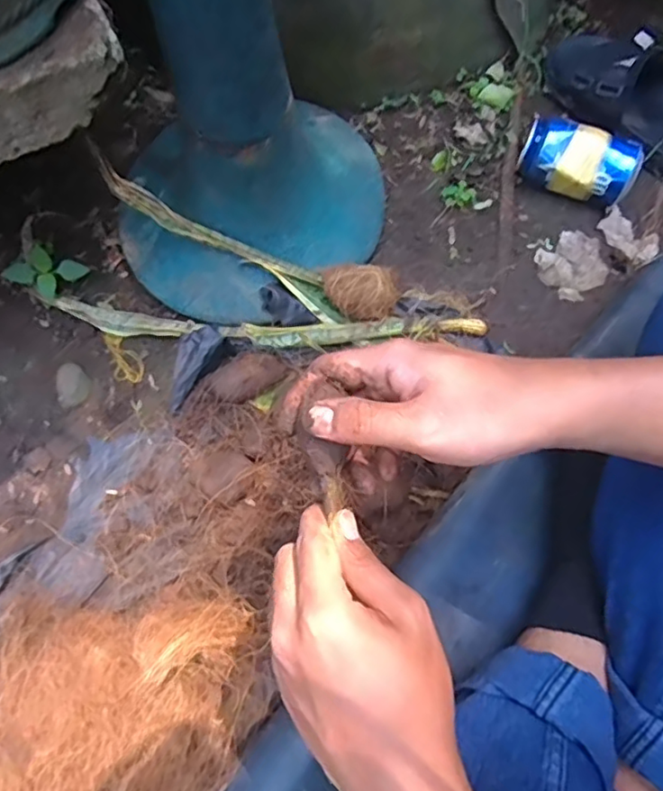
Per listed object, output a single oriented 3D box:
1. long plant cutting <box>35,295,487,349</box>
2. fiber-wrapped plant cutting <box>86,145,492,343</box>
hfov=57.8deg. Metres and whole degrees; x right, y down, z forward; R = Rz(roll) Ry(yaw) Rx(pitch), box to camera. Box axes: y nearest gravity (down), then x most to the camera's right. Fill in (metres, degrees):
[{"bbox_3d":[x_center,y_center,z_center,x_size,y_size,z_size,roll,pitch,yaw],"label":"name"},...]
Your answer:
[{"bbox_3d":[-0.070,-0.071,0.603,0.437,0.037,0.042,3,71,4],"label":"long plant cutting"},{"bbox_3d":[-0.037,-0.130,0.583,0.399,0.054,0.066,22,73,-7],"label":"fiber-wrapped plant cutting"}]

